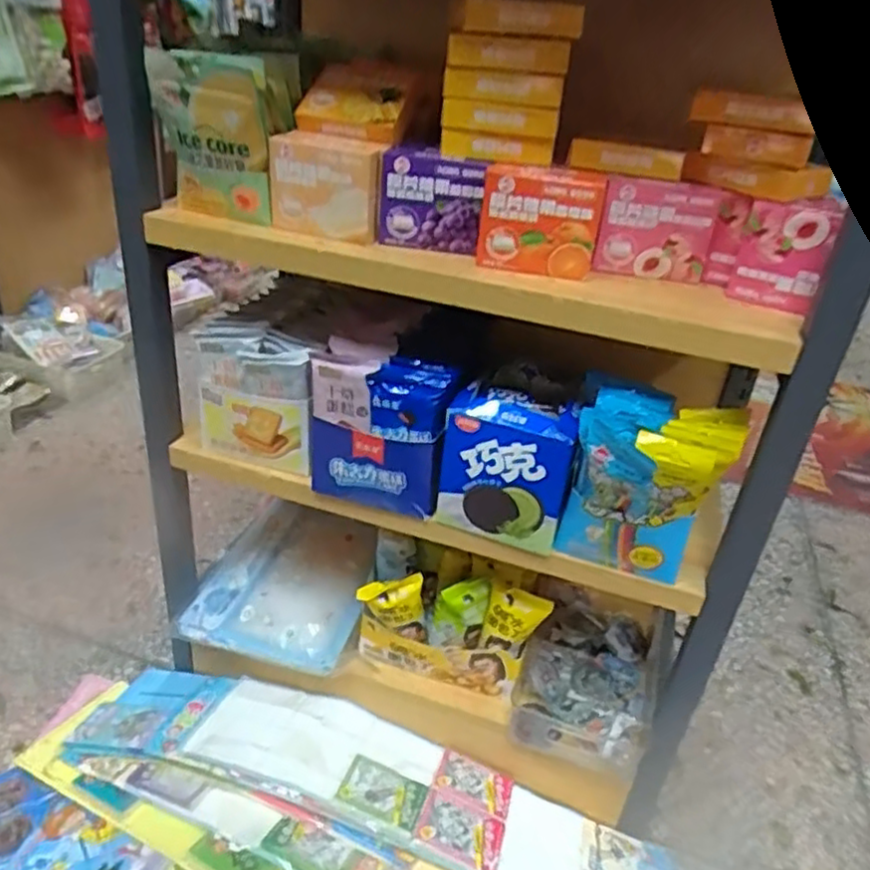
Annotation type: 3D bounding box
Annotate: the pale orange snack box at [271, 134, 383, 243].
[{"bbox_3d":[-0.095,-0.215,0.626,0.095,0.078,0.032,8,31,2],"label":"pale orange snack box"}]

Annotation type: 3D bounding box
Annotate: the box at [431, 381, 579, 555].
[{"bbox_3d":[0.070,0.027,0.682,0.115,0.130,0.068,14,32,12],"label":"box"}]

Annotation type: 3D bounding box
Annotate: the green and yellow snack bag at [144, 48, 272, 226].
[{"bbox_3d":[-0.191,-0.254,0.621,0.102,0.146,0.031,11,57,1],"label":"green and yellow snack bag"}]

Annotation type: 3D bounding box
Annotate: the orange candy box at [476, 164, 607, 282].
[{"bbox_3d":[0.087,-0.175,0.594,0.099,0.078,0.034,7,31,1],"label":"orange candy box"}]

